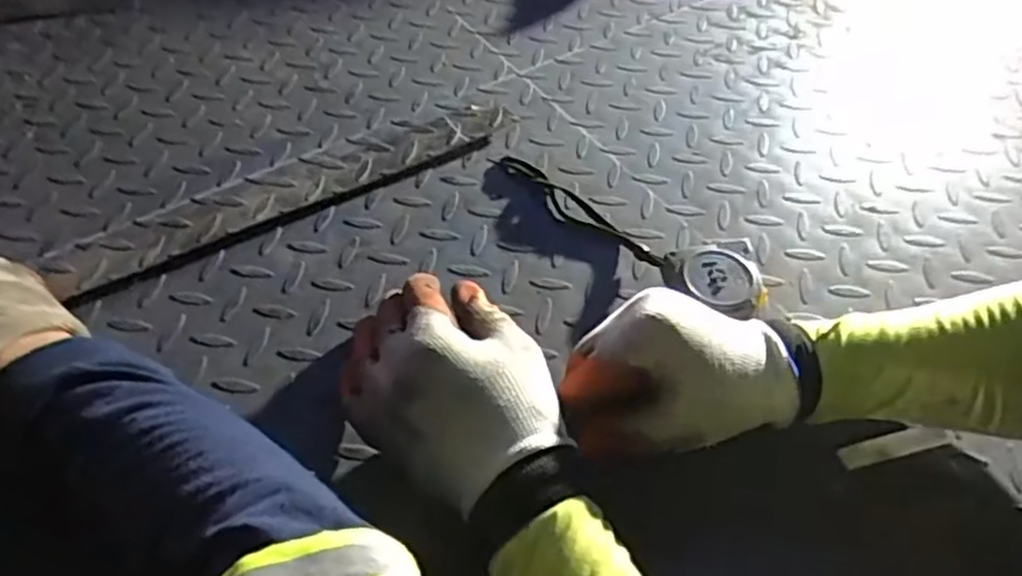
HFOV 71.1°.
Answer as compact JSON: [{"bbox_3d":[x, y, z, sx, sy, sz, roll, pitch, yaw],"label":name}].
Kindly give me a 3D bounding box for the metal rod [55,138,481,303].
[{"bbox_3d":[-0.160,-0.058,0.544,0.323,0.008,0.013,-24,58,-19],"label":"metal rod"}]

